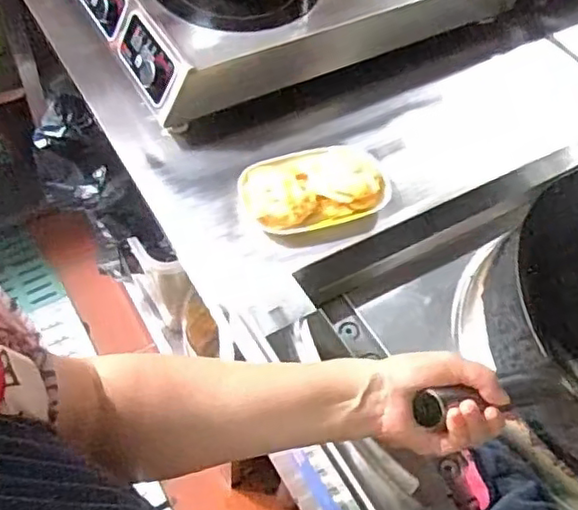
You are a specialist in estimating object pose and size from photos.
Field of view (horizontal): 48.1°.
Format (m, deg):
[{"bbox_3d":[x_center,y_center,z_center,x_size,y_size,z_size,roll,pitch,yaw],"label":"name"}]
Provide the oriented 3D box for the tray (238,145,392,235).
[{"bbox_3d":[0.038,-0.105,0.953,0.221,0.040,0.142,-10,56,-12],"label":"tray"}]

